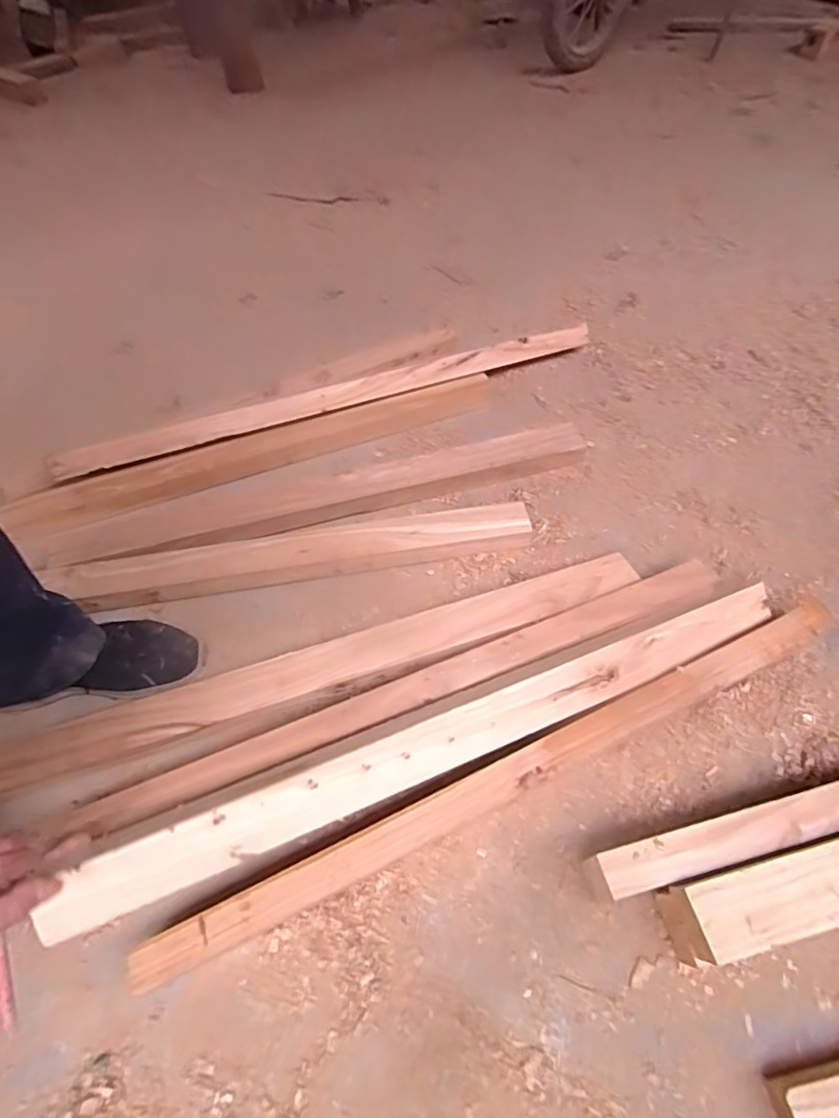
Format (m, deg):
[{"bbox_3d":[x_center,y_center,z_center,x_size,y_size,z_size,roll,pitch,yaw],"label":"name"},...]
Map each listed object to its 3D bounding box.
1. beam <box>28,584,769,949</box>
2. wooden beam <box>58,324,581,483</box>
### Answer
[{"bbox_3d":[0.047,0.183,0.572,0.807,0.039,0.058,-18,55,-14],"label":"beam"},{"bbox_3d":[-0.132,-0.281,0.941,0.950,0.062,0.052,-17,55,-9],"label":"wooden beam"}]

